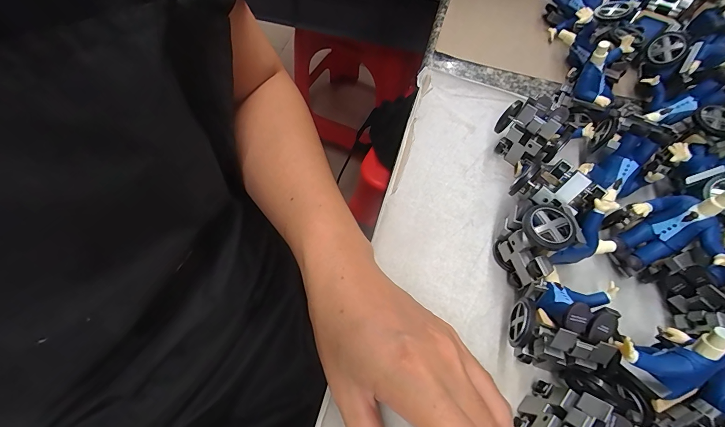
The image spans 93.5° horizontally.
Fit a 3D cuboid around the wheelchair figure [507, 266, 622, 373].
[{"bbox_3d":[0.104,0.061,0.185,0.043,0.049,0.037,26,63,10],"label":"wheelchair figure"}]

